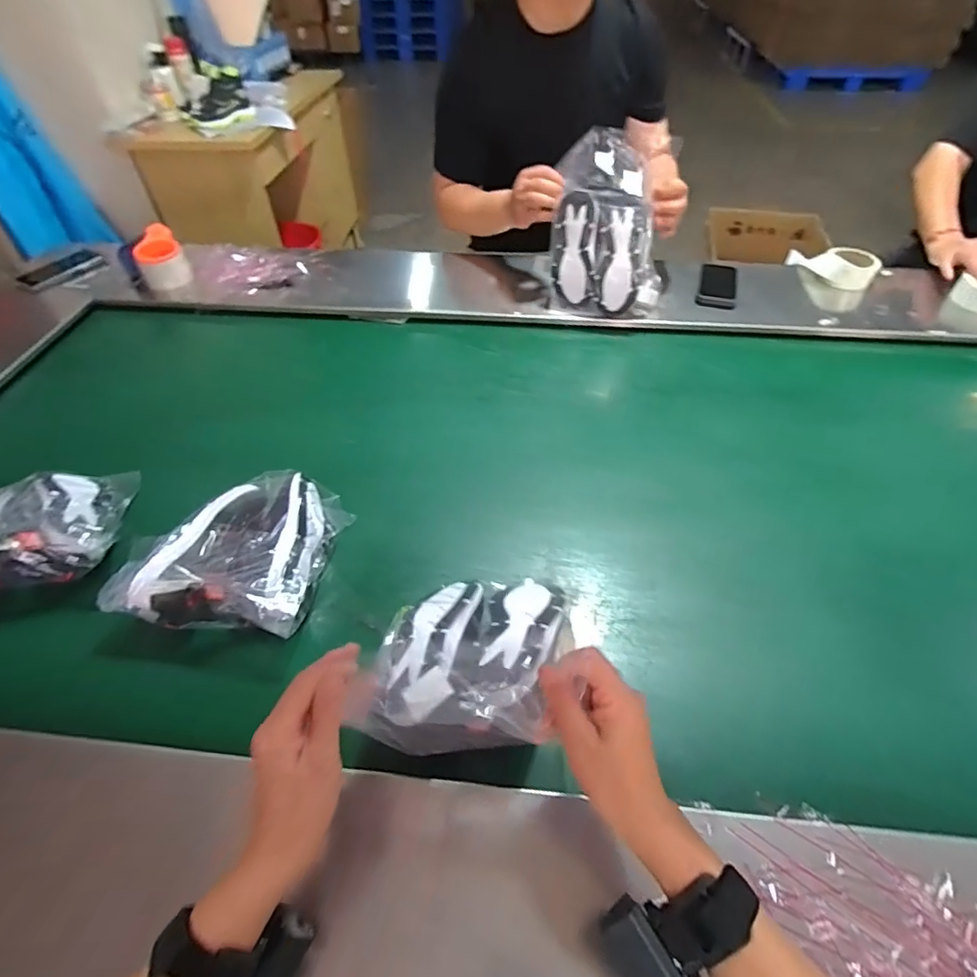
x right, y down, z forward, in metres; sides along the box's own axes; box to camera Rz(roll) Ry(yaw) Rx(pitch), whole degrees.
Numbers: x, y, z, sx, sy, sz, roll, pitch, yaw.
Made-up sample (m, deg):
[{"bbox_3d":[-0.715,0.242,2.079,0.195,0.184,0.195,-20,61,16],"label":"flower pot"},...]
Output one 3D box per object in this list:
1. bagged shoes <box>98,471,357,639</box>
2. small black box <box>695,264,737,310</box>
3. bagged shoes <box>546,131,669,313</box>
[{"bbox_3d":[-0.294,0.064,0.619,0.208,0.072,0.202,5,49,7],"label":"bagged shoes"},{"bbox_3d":[0.447,-0.393,1.026,0.071,0.018,0.142,14,50,14],"label":"small black box"},{"bbox_3d":[0.219,-0.462,0.932,0.206,0.287,0.100,10,32,11],"label":"bagged shoes"}]

